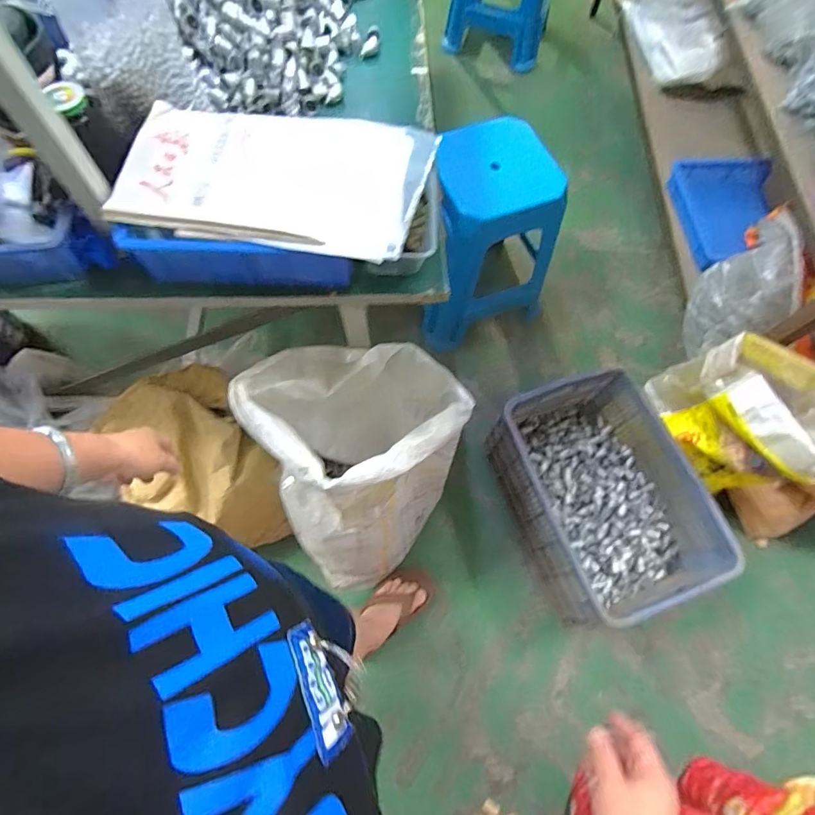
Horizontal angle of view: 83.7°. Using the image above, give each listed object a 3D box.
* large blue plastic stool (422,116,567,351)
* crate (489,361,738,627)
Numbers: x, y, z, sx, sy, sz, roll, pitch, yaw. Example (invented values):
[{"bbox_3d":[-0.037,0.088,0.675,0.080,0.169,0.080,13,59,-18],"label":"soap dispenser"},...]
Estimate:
[{"bbox_3d":[0.198,-0.460,1.282,0.360,0.482,0.315,-18,70,-9],"label":"large blue plastic stool"},{"bbox_3d":[0.475,0.204,1.121,0.361,0.232,0.529,-19,70,-9],"label":"crate"}]

